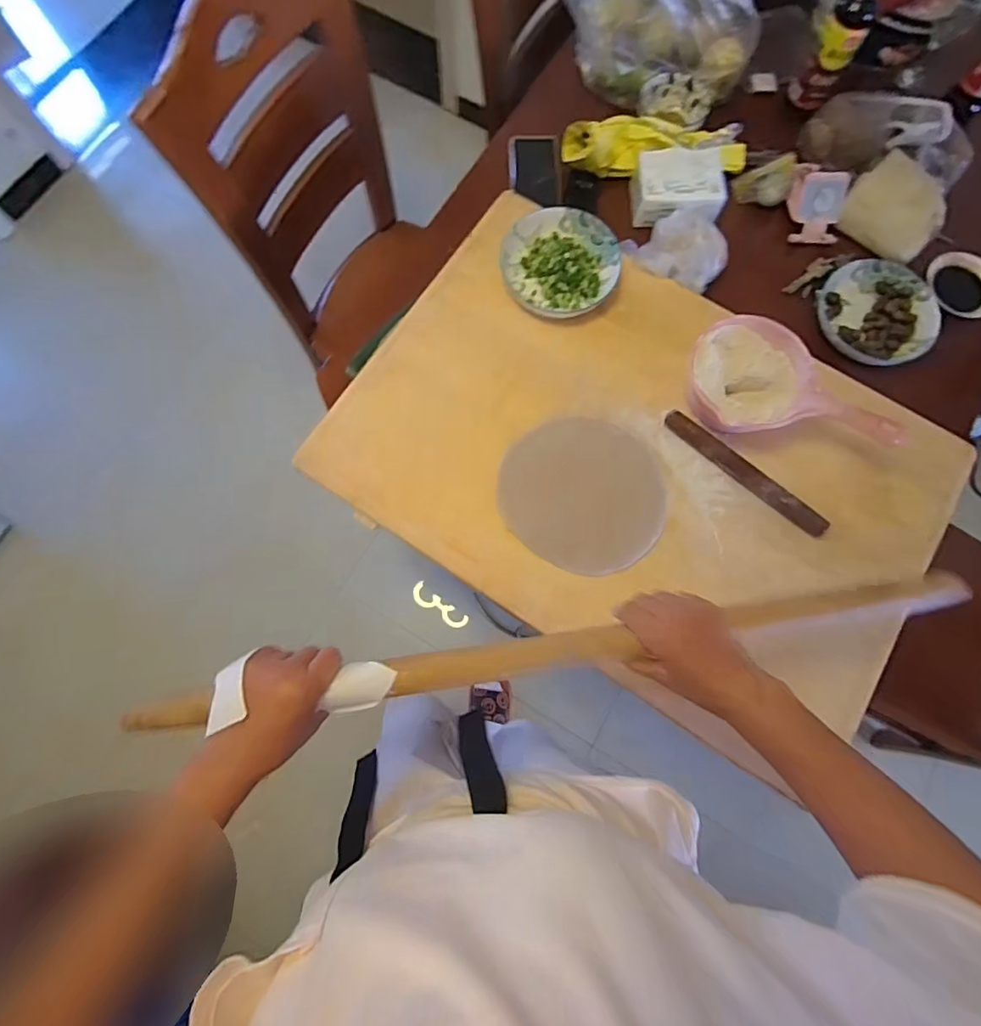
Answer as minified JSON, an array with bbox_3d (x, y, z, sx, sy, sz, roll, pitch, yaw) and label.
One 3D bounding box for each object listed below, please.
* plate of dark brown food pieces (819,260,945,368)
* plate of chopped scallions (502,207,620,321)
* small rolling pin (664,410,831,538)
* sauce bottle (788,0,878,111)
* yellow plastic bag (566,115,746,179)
[{"bbox_3d":[0.592,-0.308,0.803,0.161,0.031,0.169,0,76,-2],"label":"plate of dark brown food pieces"},{"bbox_3d":[0.103,-0.372,0.776,0.161,0.037,0.159,0,76,-2],"label":"plate of chopped scallions"},{"bbox_3d":[0.346,-0.057,0.716,0.249,0.030,0.025,42,79,8],"label":"small rolling pin"},{"bbox_3d":[0.536,-0.713,0.831,0.068,0.150,0.065,29,77,5],"label":"sauce bottle"},{"bbox_3d":[0.267,-0.594,0.854,0.289,0.068,0.083,-1,76,-2],"label":"yellow plastic bag"}]

